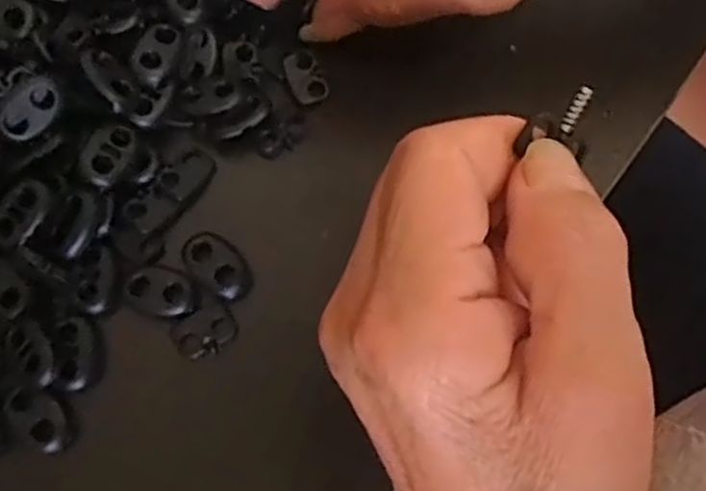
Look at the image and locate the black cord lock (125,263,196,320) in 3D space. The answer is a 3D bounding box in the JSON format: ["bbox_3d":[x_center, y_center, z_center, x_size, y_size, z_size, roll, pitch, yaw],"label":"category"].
[{"bbox_3d":[-0.056,0.014,0.209,0.020,0.006,0.014,22,75,4],"label":"black cord lock"}]

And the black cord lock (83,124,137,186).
[{"bbox_3d":[-0.073,-0.027,0.211,0.013,0.006,0.020,28,72,-21],"label":"black cord lock"}]

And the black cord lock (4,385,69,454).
[{"bbox_3d":[-0.088,0.048,0.199,0.012,0.005,0.020,-41,80,-11],"label":"black cord lock"}]

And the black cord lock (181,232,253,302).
[{"bbox_3d":[-0.040,0.006,0.211,0.022,0.005,0.014,42,78,9],"label":"black cord lock"}]

